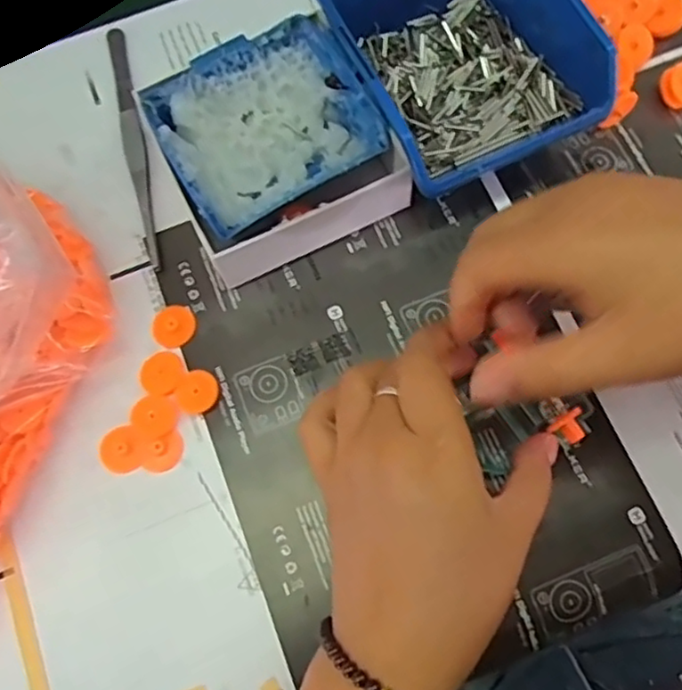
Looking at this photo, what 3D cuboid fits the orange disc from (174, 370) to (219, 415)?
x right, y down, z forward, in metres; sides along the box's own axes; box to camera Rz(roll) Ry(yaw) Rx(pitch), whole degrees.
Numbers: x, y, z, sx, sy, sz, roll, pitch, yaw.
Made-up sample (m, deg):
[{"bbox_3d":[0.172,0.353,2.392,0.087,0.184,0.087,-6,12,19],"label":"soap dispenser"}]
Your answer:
[{"bbox_3d":[-0.070,0.024,0.318,0.019,0.007,0.021,31,76,12],"label":"orange disc"}]

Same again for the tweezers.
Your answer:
[{"bbox_3d":[-0.115,-0.116,0.357,0.013,0.011,0.156,-15,72,-2],"label":"tweezers"}]

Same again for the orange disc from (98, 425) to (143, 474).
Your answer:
[{"bbox_3d":[-0.106,0.051,0.309,0.019,0.004,0.023,-35,74,-8],"label":"orange disc"}]

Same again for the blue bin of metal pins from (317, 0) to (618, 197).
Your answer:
[{"bbox_3d":[0.060,-0.147,0.334,0.112,0.061,0.131,-26,73,-5],"label":"blue bin of metal pins"}]

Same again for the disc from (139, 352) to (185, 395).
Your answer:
[{"bbox_3d":[-0.090,0.014,0.319,0.022,0.004,0.021,-1,72,3],"label":"disc"}]

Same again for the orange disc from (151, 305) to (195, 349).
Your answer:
[{"bbox_3d":[-0.086,-0.010,0.329,0.021,0.005,0.022,-1,72,3],"label":"orange disc"}]

